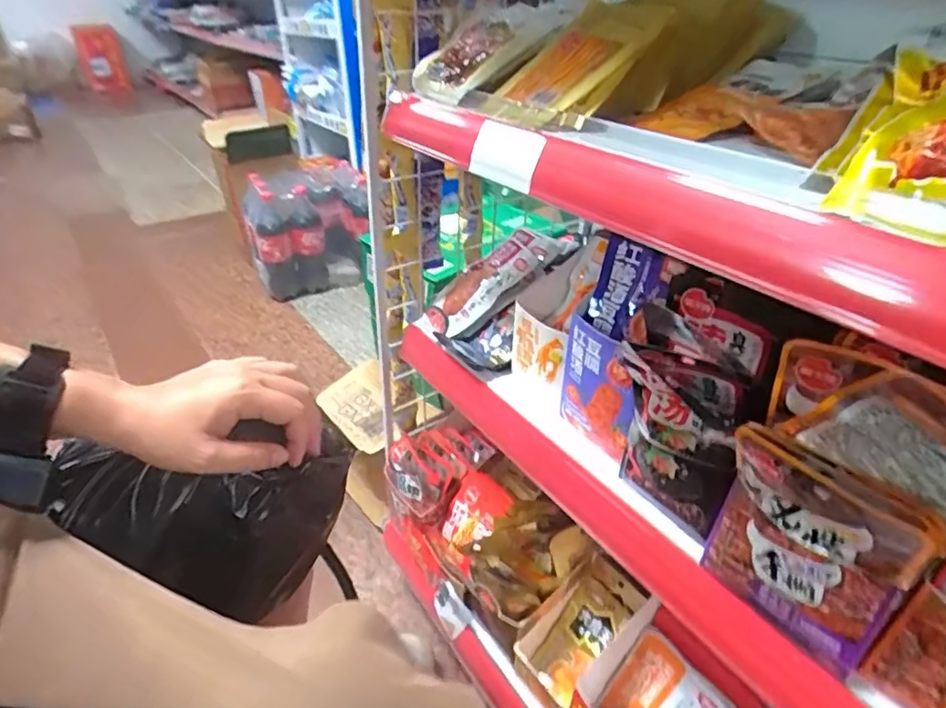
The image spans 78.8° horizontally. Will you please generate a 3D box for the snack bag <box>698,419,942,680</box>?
[{"bbox_3d":[0.181,0.109,0.321,0.018,0.146,0.095,-32,45,-24],"label":"snack bag"}]

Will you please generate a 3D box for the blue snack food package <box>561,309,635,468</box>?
[{"bbox_3d":[0.102,0.030,0.479,0.012,0.109,0.078,-21,39,-28],"label":"blue snack food package"}]

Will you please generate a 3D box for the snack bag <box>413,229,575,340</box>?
[{"bbox_3d":[0.022,-0.085,0.676,0.196,0.034,0.101,-37,36,7],"label":"snack bag"}]

